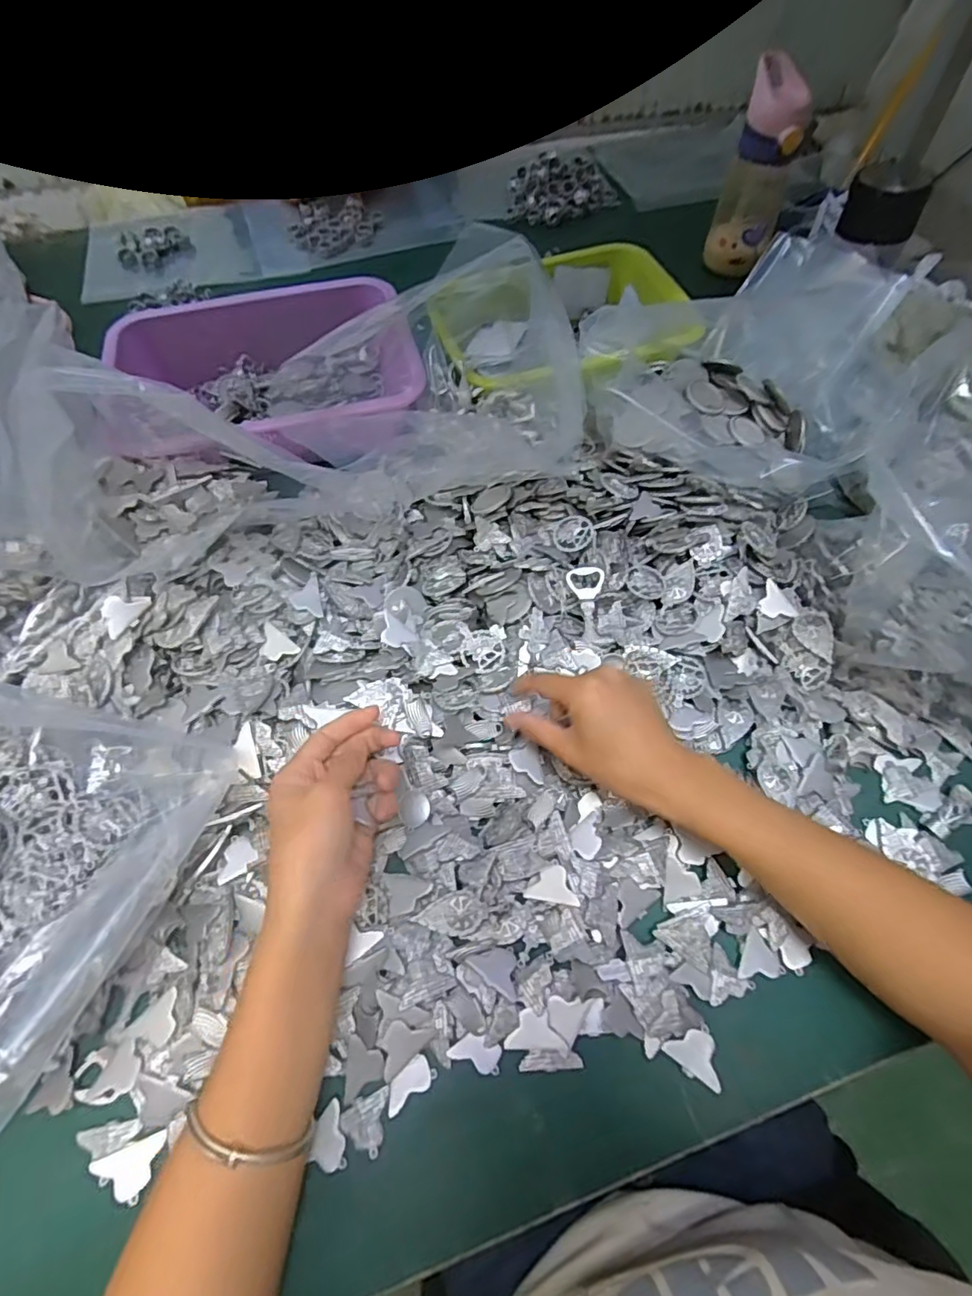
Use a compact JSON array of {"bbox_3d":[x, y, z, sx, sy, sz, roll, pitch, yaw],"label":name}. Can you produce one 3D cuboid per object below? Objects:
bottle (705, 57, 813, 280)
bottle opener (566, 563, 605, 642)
[{"bbox_3d":[0.328,-0.565,0.692,0.077,0.175,0.079,19,62,10],"label":"bottle"},{"bbox_3d":[0.082,-0.036,0.458,0.030,0.009,0.065,-3,73,-1],"label":"bottle opener"}]

